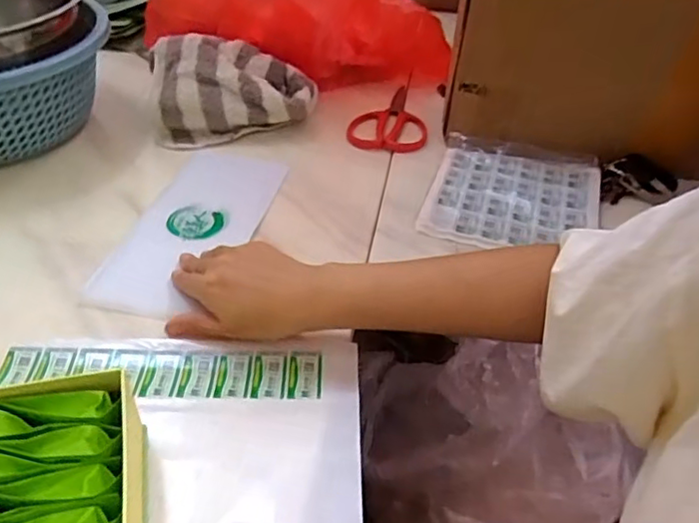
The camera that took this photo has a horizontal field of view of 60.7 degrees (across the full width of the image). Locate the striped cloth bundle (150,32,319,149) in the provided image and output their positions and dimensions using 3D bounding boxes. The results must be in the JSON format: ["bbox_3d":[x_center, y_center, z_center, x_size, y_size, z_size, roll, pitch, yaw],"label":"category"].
[{"bbox_3d":[-0.139,-0.211,0.733,0.198,0.088,0.123,-6,42,-10],"label":"striped cloth bundle"}]

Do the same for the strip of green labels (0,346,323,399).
[{"bbox_3d":[-0.141,0.083,0.449,0.237,0.011,0.040,2,41,-1],"label":"strip of green labels"}]

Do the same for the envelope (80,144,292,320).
[{"bbox_3d":[-0.148,-0.043,0.596,0.109,0.010,0.270,11,40,5],"label":"envelope"}]

